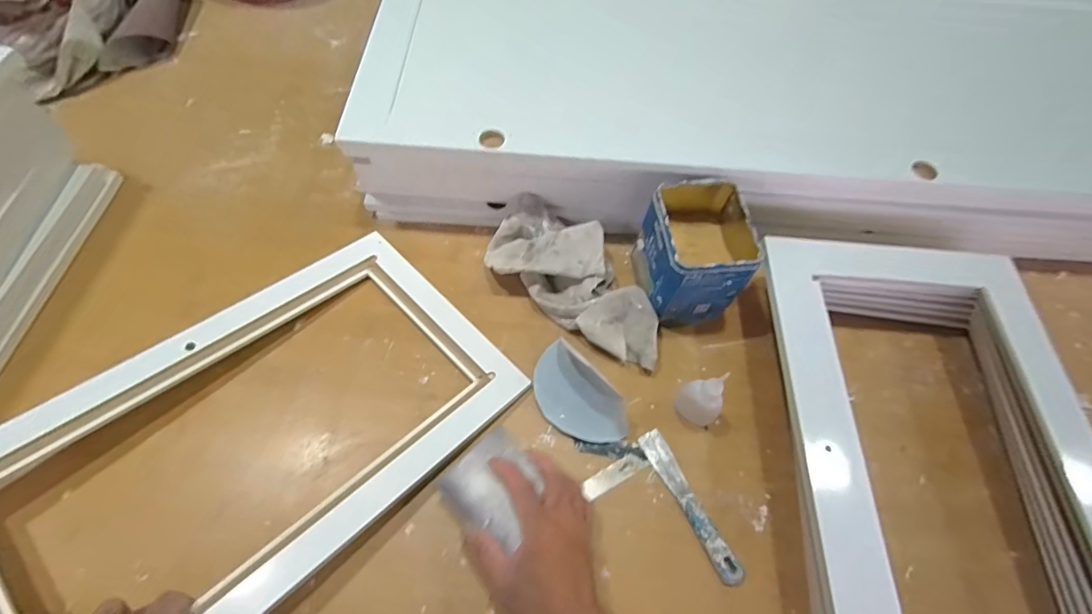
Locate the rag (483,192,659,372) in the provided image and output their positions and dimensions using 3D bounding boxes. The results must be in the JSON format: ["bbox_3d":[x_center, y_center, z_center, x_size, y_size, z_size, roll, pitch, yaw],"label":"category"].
[{"bbox_3d":[0.038,-0.033,0.531,0.224,0.045,0.109,33,64,13],"label":"rag"}]

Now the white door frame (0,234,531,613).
[{"bbox_3d":[-0.248,0.110,0.421,0.251,0.029,0.425,42,58,18],"label":"white door frame"}]

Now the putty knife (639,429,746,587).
[{"bbox_3d":[0.130,0.178,0.443,0.023,0.011,0.140,-22,65,-15],"label":"putty knife"}]

